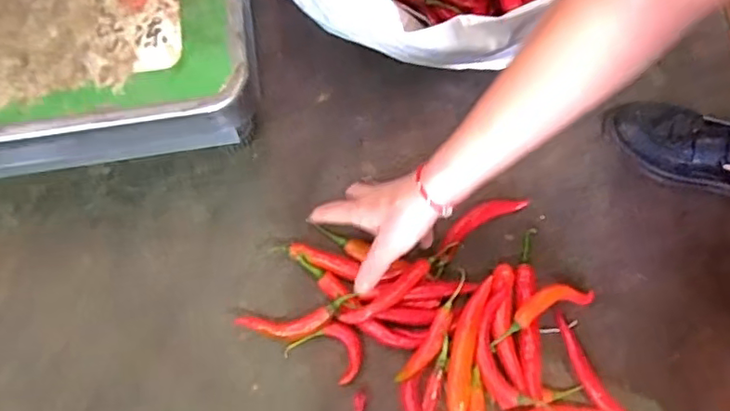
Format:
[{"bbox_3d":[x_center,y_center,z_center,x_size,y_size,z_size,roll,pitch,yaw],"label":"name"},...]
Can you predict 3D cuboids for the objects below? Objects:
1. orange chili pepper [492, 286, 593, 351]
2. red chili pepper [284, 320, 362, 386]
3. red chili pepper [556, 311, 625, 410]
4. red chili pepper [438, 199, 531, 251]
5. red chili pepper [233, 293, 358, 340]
[{"bbox_3d":[0.170,0.102,0.562,0.121,0.031,0.031,-27,71,-11],"label":"orange chili pepper"},{"bbox_3d":[-0.034,0.135,0.552,0.069,0.015,0.049,28,71,10],"label":"red chili pepper"},{"bbox_3d":[0.216,0.162,0.545,0.030,0.017,0.127,-32,72,-12],"label":"red chili pepper"},{"bbox_3d":[0.121,0.012,0.605,0.106,0.011,0.025,-28,71,-11],"label":"red chili pepper"},{"bbox_3d":[-0.065,0.112,0.556,0.112,0.031,0.027,-11,68,-5],"label":"red chili pepper"}]

